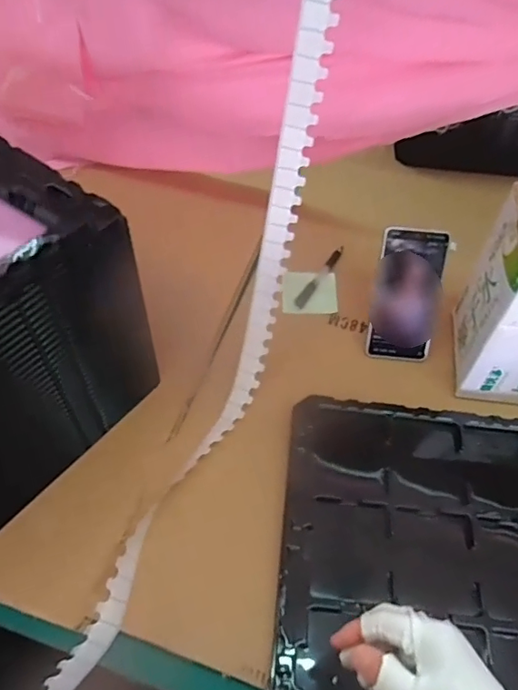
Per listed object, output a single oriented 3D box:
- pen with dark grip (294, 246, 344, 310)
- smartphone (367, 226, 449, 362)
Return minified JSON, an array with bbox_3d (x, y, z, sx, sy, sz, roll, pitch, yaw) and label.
[{"bbox_3d":[0.090,-0.102,0.780,0.014,0.013,0.134,29,58,17],"label":"pen with dark grip"},{"bbox_3d":[0.185,-0.061,0.671,0.081,0.164,0.017,6,19,2],"label":"smartphone"}]

